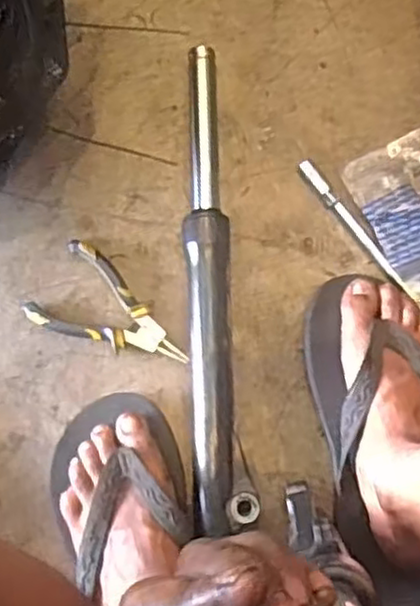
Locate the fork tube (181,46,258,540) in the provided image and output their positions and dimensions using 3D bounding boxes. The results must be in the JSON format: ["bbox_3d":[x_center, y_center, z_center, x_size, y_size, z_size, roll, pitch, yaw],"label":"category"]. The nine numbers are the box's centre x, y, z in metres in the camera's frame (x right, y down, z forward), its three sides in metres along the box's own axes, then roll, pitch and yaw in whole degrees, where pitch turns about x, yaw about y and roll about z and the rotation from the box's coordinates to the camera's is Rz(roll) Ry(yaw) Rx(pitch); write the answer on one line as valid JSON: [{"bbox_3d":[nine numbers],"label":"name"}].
[{"bbox_3d":[-0.002,-0.022,0.624,0.044,0.034,0.417,-4,79,-2],"label":"fork tube"}]

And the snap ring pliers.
[{"bbox_3d":[-0.086,0.011,0.625,0.138,0.018,0.079,33,80,5],"label":"snap ring pliers"}]

